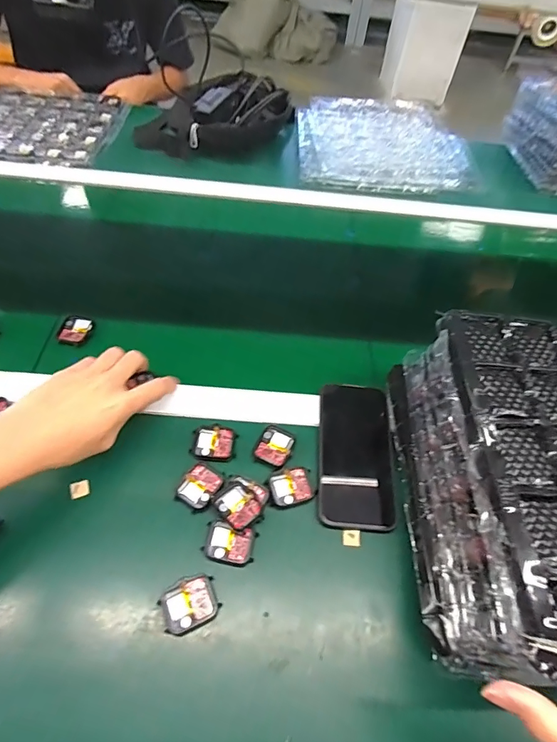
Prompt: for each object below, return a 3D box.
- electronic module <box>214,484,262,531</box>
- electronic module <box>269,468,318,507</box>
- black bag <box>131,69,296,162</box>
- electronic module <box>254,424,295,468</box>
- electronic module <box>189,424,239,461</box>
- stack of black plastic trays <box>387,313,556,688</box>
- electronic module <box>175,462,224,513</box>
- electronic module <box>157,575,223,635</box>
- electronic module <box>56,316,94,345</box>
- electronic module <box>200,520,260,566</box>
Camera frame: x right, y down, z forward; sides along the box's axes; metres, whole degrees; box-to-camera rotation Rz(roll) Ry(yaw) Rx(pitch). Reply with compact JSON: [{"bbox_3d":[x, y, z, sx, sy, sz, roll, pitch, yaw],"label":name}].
[{"bbox_3d":[-0.039,0.131,0.403,0.034,0.013,0.040,-36,65,-25],"label":"electronic module"},{"bbox_3d":[0.014,0.118,0.423,0.044,0.004,0.034,-9,57,-11],"label":"electronic module"},{"bbox_3d":[-0.130,-0.507,0.827,0.297,0.103,0.172,-21,59,-20],"label":"black bag"},{"bbox_3d":[-0.003,0.080,0.448,0.036,0.004,0.042,20,57,9],"label":"electronic module"},{"bbox_3d":[-0.069,0.077,0.445,0.046,0.004,0.037,6,55,0],"label":"electronic module"},{"bbox_3d":[0.268,0.093,0.363,0.278,0.116,0.275,4,55,-2],"label":"stack of black plastic trays"},{"bbox_3d":[-0.079,0.116,0.417,0.037,0.006,0.043,29,58,14],"label":"electronic module"},{"bbox_3d":[-0.076,0.202,0.359,0.045,0.010,0.038,-21,60,-18],"label":"electronic module"},{"bbox_3d":[-0.258,-0.052,0.530,0.039,0.004,0.045,11,56,3],"label":"electronic module"},{"bbox_3d":[-0.046,0.161,0.388,0.047,0.011,0.033,14,56,5],"label":"electronic module"}]

